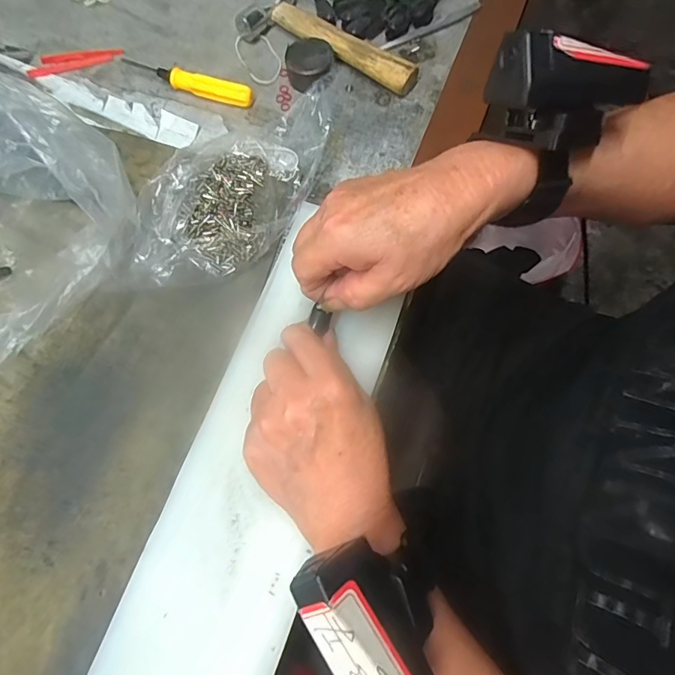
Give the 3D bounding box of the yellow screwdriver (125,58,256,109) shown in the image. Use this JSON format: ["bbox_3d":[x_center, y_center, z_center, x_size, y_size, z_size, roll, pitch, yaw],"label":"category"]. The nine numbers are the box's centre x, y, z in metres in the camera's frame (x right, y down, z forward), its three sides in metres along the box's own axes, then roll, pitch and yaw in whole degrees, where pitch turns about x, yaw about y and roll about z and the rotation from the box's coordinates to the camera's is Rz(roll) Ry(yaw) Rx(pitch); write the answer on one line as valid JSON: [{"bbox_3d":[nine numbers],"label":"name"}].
[{"bbox_3d":[-0.123,-0.210,0.371,0.115,0.015,0.014,18,73,7],"label":"yellow screwdriver"}]

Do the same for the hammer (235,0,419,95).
[{"bbox_3d":[-0.004,-0.251,0.376,0.161,0.019,0.054,30,75,10],"label":"hammer"}]

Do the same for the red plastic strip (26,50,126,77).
[{"bbox_3d":[-0.227,-0.242,0.390,0.078,0.004,0.023,-14,72,-3],"label":"red plastic strip"}]

